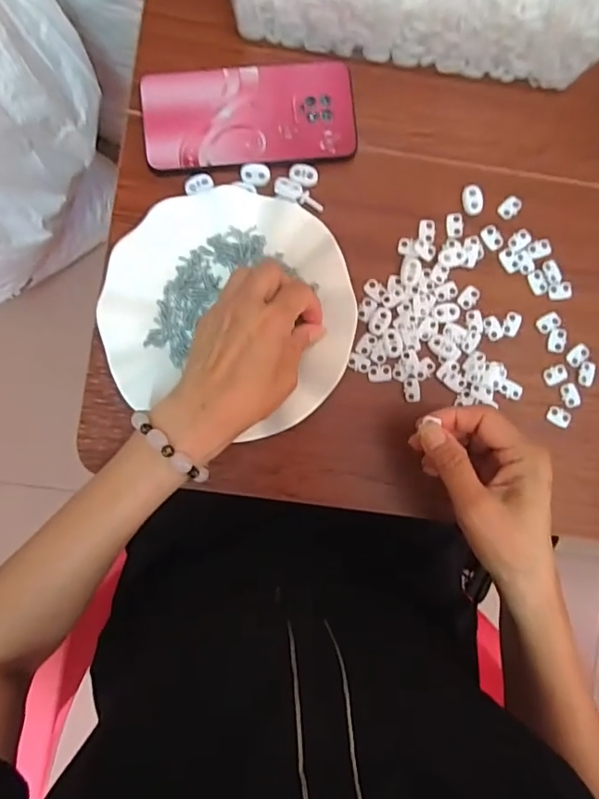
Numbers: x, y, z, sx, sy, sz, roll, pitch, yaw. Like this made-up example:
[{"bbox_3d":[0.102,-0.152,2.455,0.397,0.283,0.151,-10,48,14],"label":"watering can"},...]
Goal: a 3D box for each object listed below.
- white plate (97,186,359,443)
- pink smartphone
[{"bbox_3d":[-0.051,-0.069,0.389,0.183,0.027,0.172,0,93,-1],"label":"white plate"},{"bbox_3d":[-0.038,-0.222,0.401,0.161,0.008,0.077,-6,89,-3],"label":"pink smartphone"}]

